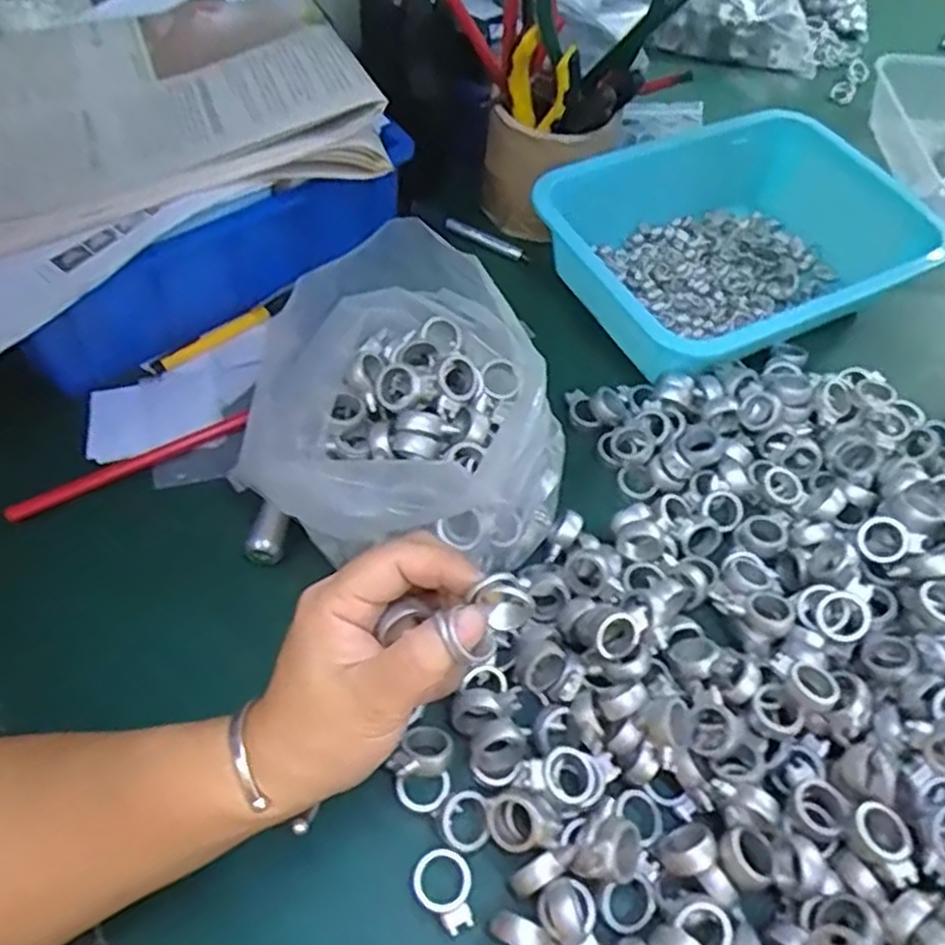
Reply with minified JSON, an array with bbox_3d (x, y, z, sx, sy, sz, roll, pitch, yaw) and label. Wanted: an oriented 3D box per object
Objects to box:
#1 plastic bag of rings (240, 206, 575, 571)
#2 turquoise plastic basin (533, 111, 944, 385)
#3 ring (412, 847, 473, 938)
[{"bbox_3d":[-0.035,-0.037,0.433,0.175,0.104,0.172,3,55,-2],"label":"plastic bag of rings"},{"bbox_3d":[0.203,-0.172,0.577,0.271,0.080,0.198,-23,60,-19],"label":"turquoise plastic basin"},{"bbox_3d":[-0.012,0.190,0.342,0.026,0.009,0.035,-20,59,-18],"label":"ring"}]

